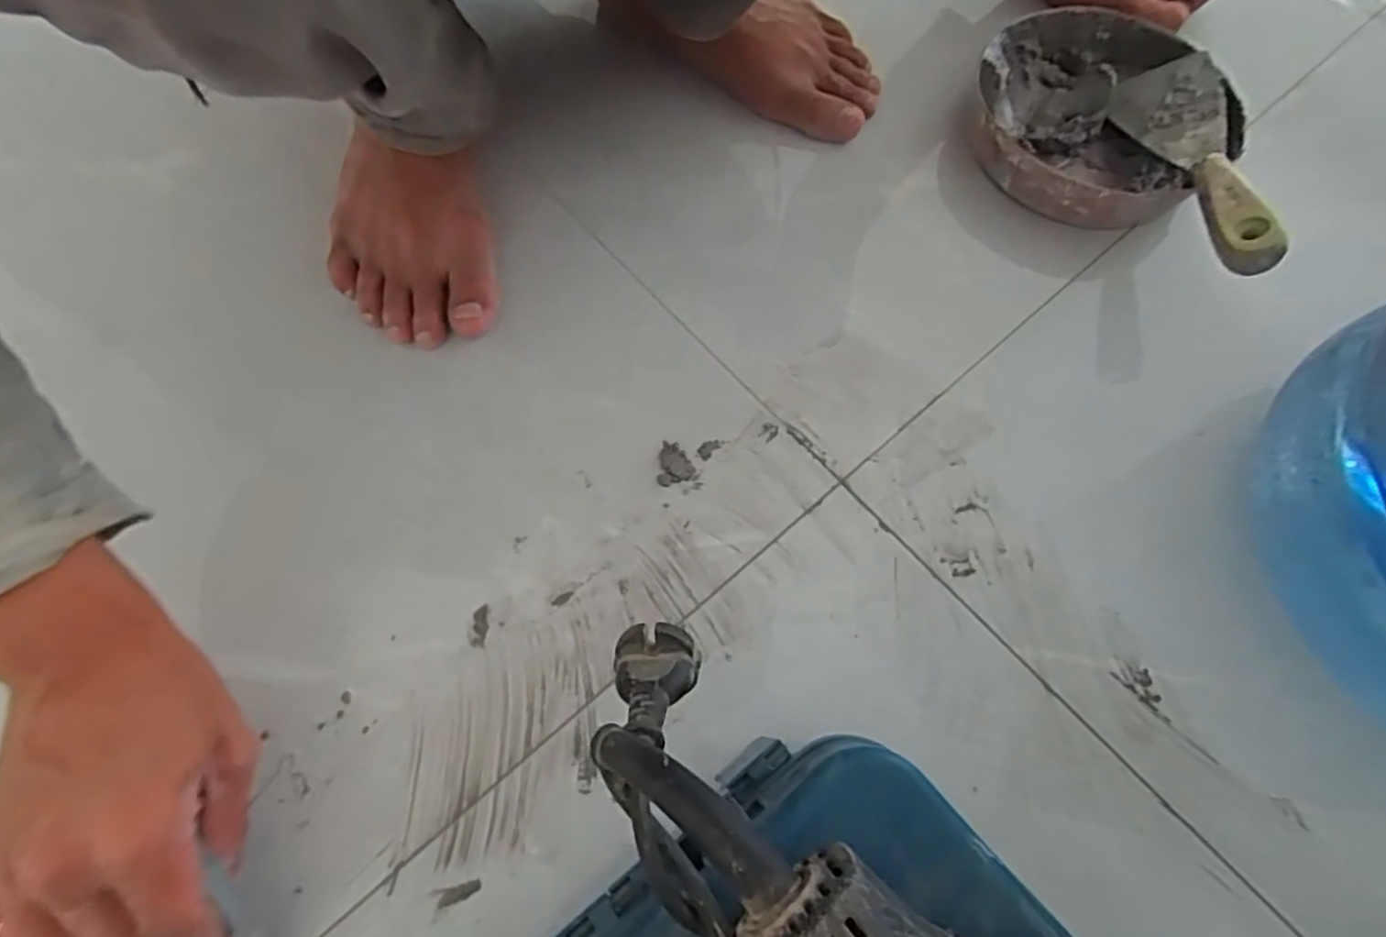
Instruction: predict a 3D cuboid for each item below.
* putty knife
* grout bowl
[{"bbox_3d":[0.320,-0.200,0.457,0.056,0.030,0.208,5,55,2],"label":"putty knife"},{"bbox_3d":[0.279,-0.245,0.509,0.168,0.056,0.177,6,69,2],"label":"grout bowl"}]

